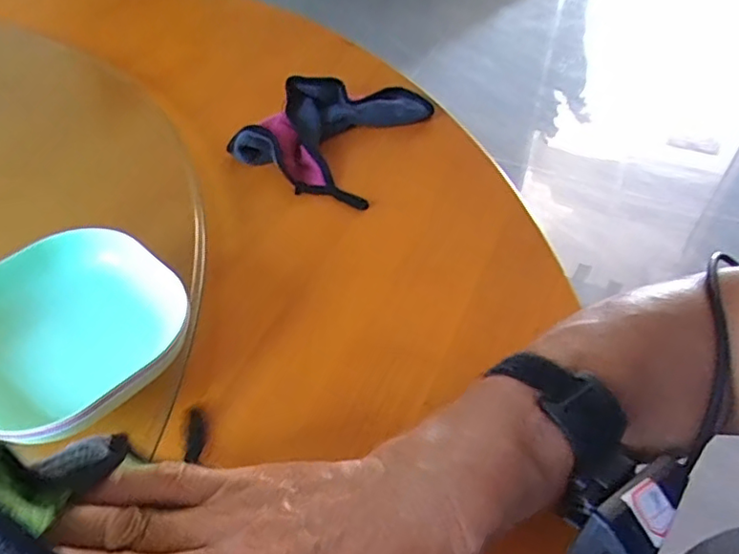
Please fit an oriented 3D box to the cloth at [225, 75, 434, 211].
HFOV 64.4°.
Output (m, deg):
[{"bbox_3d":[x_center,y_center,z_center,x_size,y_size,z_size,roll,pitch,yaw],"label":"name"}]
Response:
[{"bbox_3d":[-0.035,-0.145,0.559,0.143,0.039,0.162,17,50,16],"label":"cloth"}]

